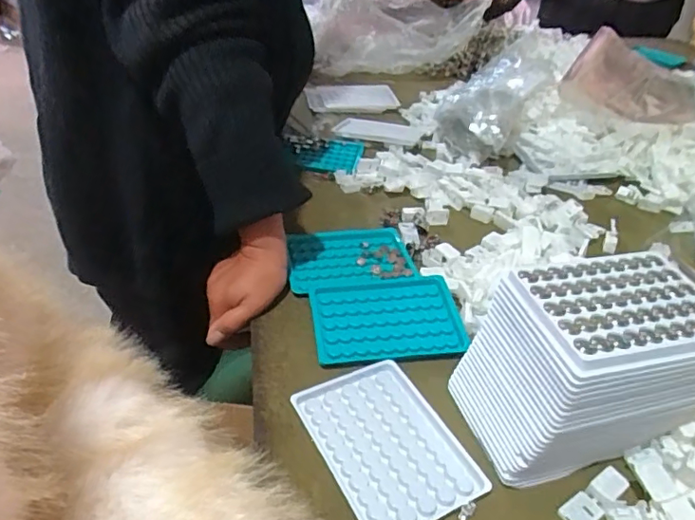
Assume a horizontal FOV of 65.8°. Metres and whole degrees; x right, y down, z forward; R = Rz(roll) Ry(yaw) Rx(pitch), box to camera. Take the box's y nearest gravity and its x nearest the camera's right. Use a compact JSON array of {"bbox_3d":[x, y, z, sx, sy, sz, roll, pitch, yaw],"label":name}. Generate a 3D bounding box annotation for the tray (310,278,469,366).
[{"bbox_3d":[0.038,0.052,0.497,0.136,0.008,0.101,-1,37,-9],"label":"tray"}]

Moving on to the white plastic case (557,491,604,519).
[{"bbox_3d":[0.158,0.171,0.363,0.028,0.004,0.020,-19,43,-29],"label":"white plastic case"}]

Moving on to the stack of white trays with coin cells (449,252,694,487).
[{"bbox_3d":[0.166,0.074,0.380,0.146,0.119,0.096,-6,38,-16],"label":"stack of white trays with coin cells"}]

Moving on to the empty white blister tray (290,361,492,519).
[{"bbox_3d":[0.029,0.134,0.398,0.094,0.008,0.133,-15,41,-26],"label":"empty white blister tray"}]

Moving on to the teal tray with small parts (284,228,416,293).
[{"bbox_3d":[0.001,-0.004,0.575,0.131,0.011,0.098,-4,37,-13],"label":"teal tray with small parts"}]

